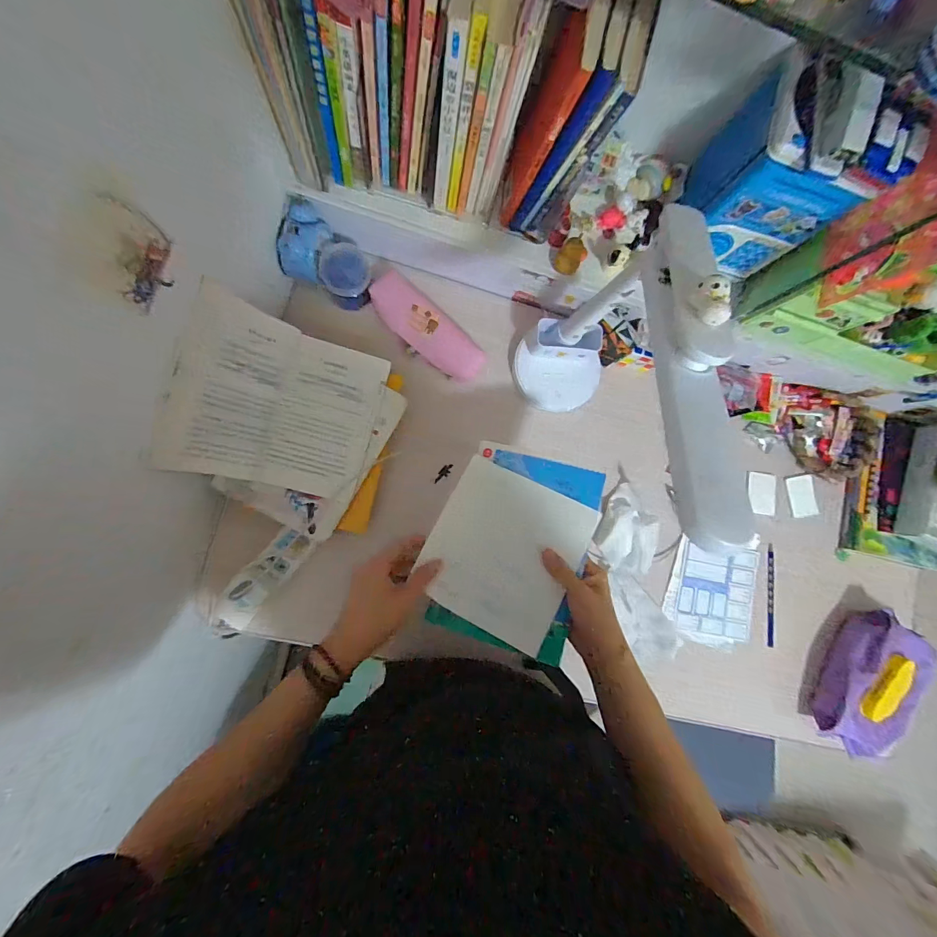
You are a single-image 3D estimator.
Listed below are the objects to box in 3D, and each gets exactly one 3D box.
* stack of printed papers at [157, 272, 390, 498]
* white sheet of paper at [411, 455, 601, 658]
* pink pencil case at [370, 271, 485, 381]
[{"bbox_3d":[-0.222,-0.077,0.479,0.220,0.057,0.198,18,84,-36],"label":"stack of printed papers"},{"bbox_3d":[0.044,0.095,0.470,0.169,0.016,0.181,28,75,5],"label":"white sheet of paper"},{"bbox_3d":[-0.061,-0.208,0.597,0.199,0.035,0.072,38,82,-18],"label":"pink pencil case"}]

